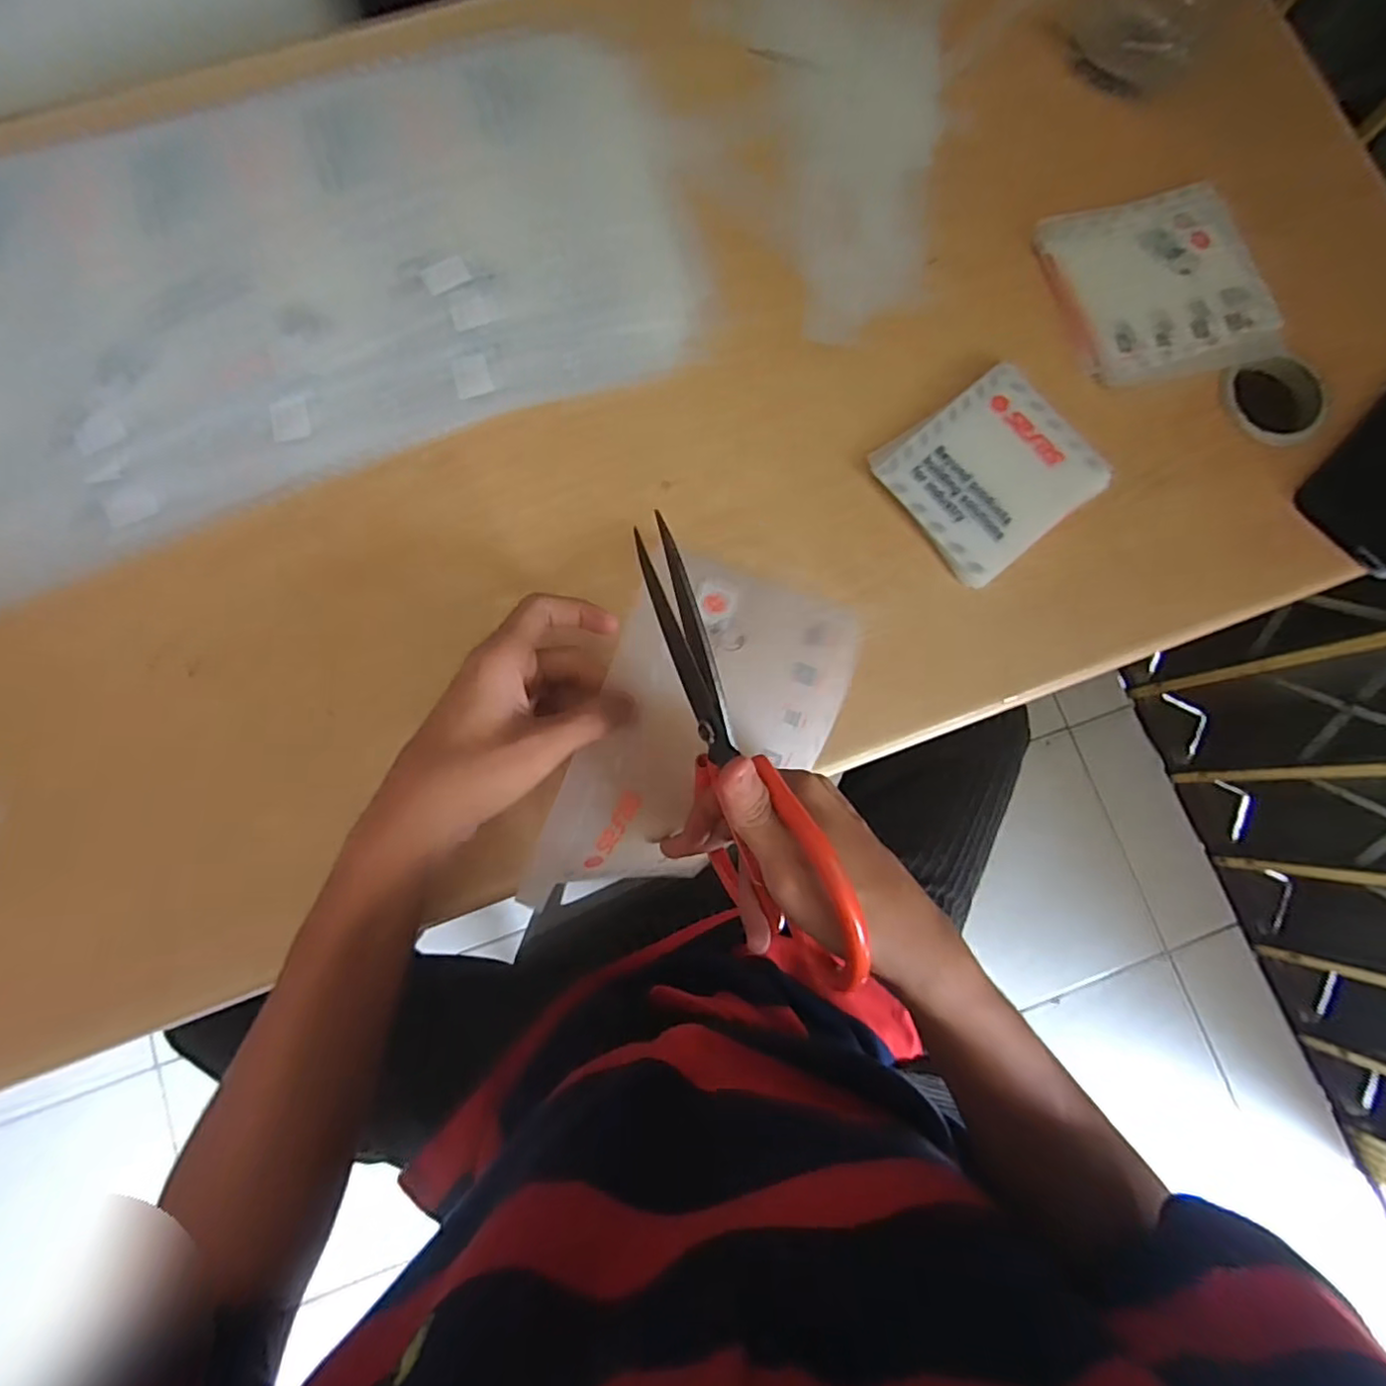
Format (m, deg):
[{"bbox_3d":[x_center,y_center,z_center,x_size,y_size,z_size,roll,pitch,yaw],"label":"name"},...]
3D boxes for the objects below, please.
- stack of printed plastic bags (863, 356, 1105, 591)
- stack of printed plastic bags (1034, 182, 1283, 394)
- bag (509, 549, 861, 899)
[{"bbox_3d":[0.178,-0.132,0.381,0.111,0.010,0.099,-35,84,-6],"label":"stack of printed plastic bags"},{"bbox_3d":[0.293,-0.257,0.403,0.127,0.011,0.121,-14,83,-4],"label":"stack of printed plastic bags"},{"bbox_3d":[0.005,0.029,0.349,0.126,0.037,0.195,22,89,-17],"label":"bag"}]

